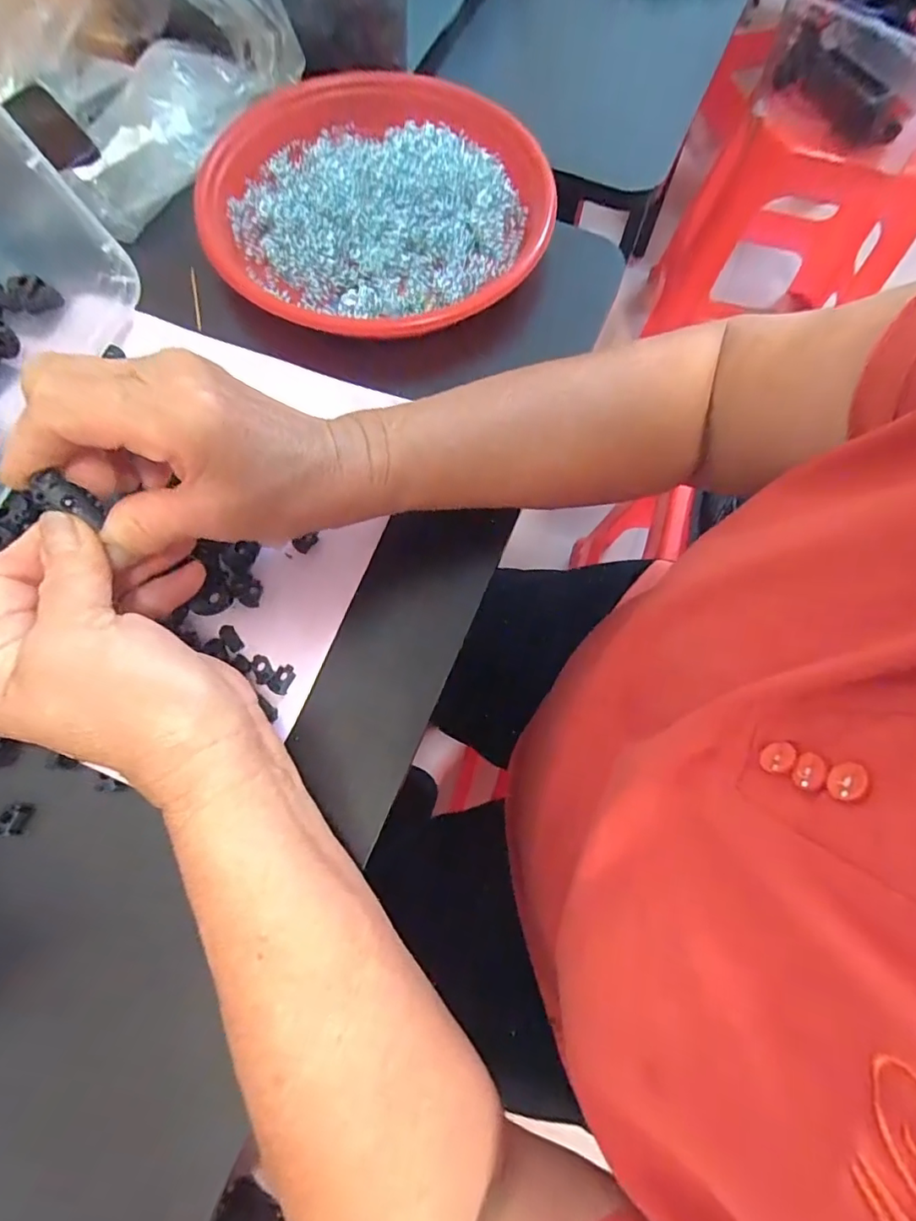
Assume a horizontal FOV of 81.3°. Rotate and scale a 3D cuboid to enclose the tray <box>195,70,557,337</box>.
[{"bbox_3d":[-0.058,-0.285,0.369,0.234,0.033,0.230,2,72,-1],"label":"tray"}]

